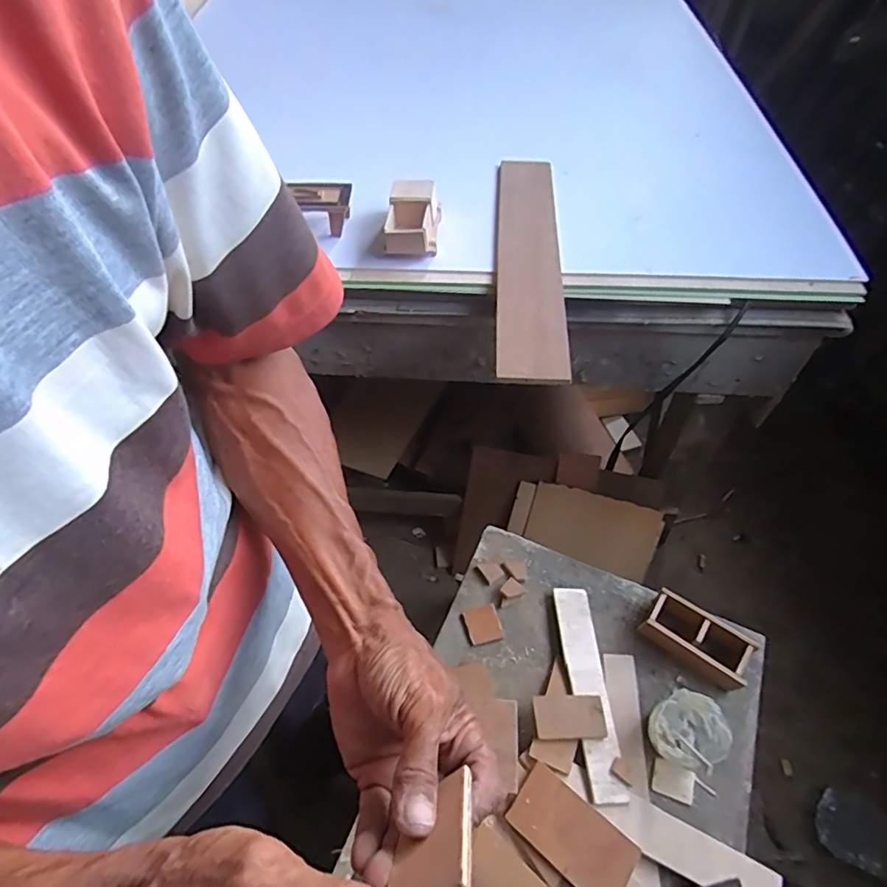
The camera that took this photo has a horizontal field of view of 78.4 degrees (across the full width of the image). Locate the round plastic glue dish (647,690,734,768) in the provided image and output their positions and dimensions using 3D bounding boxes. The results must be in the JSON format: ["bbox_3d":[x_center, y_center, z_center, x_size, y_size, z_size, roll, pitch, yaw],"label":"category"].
[{"bbox_3d":[0.247,0.289,0.547,0.064,0.064,0.066,0,55,0],"label":"round plastic glue dish"}]

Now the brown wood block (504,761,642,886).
[{"bbox_3d":[0.119,0.362,0.503,0.111,0.011,0.061,34,61,21],"label":"brown wood block"}]

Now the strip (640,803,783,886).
[{"bbox_3d":[0.247,0.389,0.503,0.124,0.010,0.042,23,58,15],"label":"strip"}]

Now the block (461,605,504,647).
[{"bbox_3d":[0.046,0.211,0.631,0.040,0.007,0.039,-14,56,-10],"label":"block"}]

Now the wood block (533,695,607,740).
[{"bbox_3d":[0.131,0.283,0.562,0.071,0.005,0.040,0,55,-1],"label":"wood block"}]

